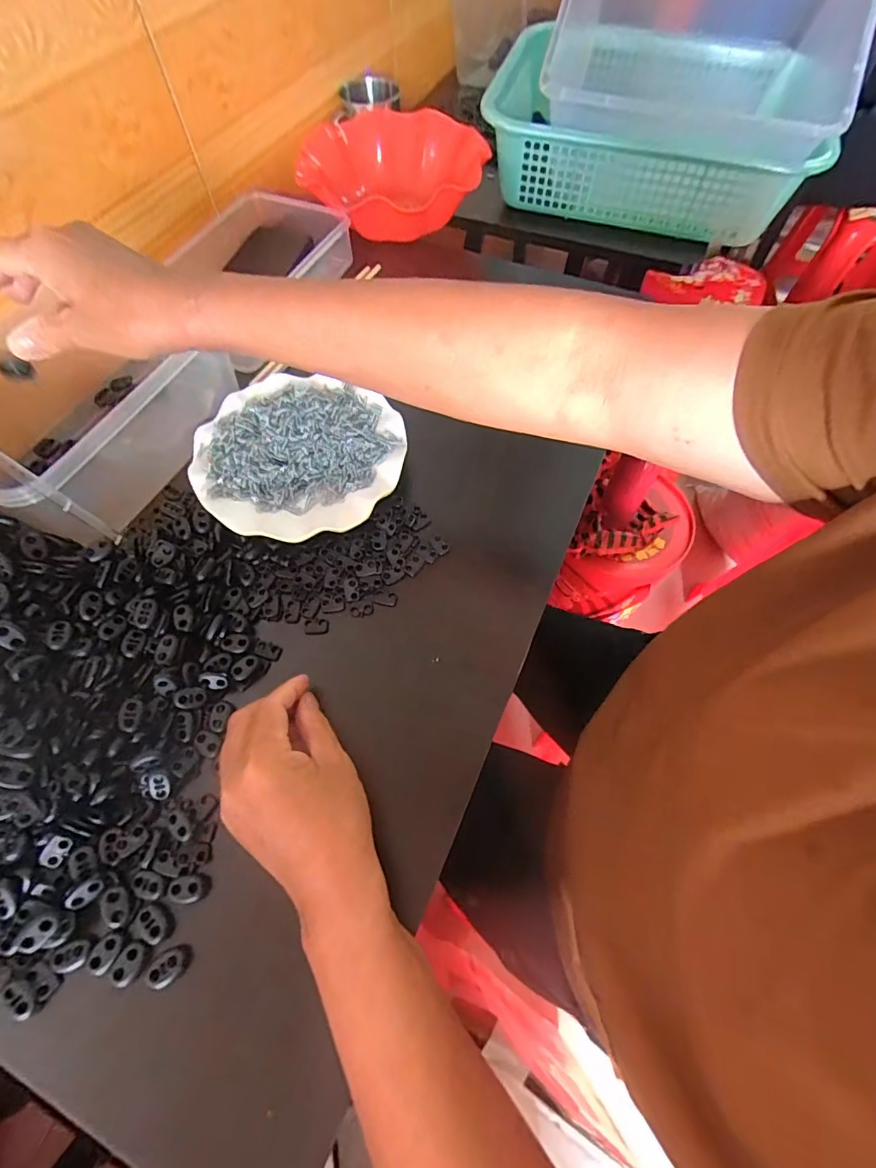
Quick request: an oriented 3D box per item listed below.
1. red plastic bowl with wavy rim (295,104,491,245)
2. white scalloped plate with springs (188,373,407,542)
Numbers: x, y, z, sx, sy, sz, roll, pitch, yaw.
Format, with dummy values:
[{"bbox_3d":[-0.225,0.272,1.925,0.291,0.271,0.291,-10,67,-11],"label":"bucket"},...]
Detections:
[{"bbox_3d":[-0.056,-0.517,0.628,0.224,0.071,0.207,0,63,0],"label":"red plastic bowl with wavy rim"},{"bbox_3d":[-0.124,-0.111,0.431,0.180,0.024,0.163,15,64,8],"label":"white scalloped plate with springs"}]

